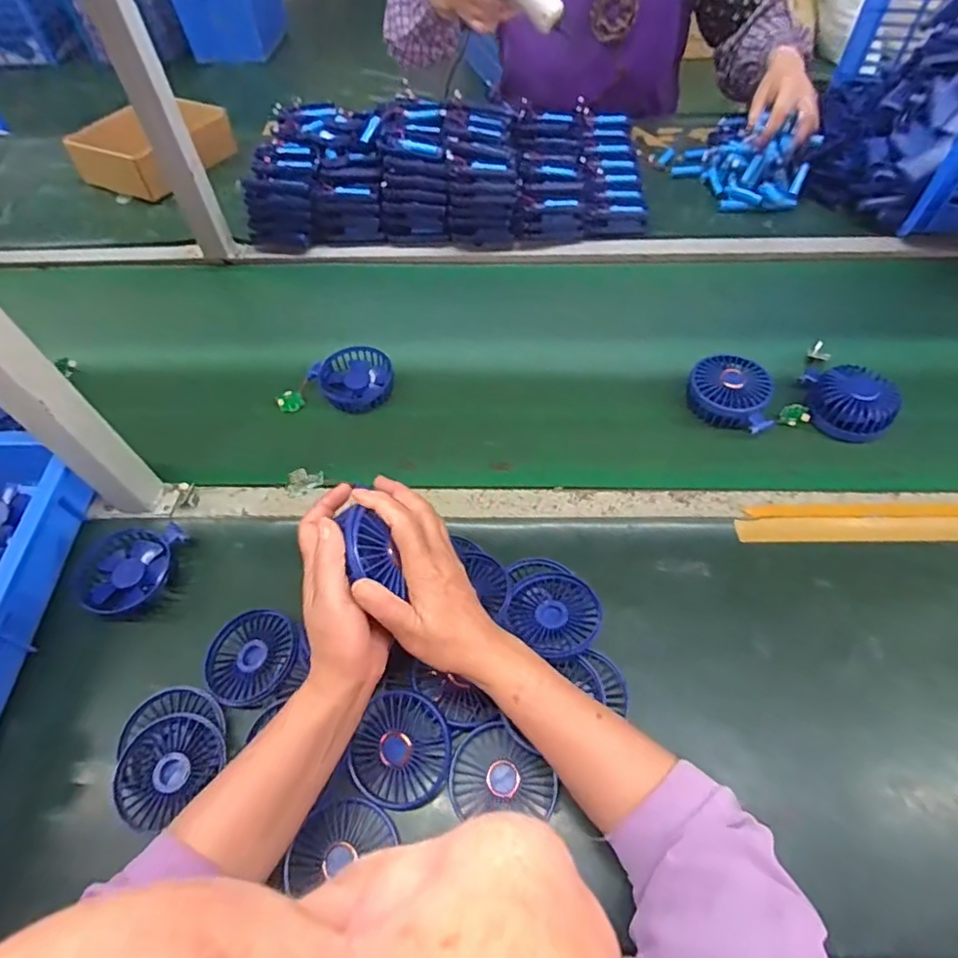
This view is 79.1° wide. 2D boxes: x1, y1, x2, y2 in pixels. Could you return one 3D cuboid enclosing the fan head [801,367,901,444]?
[{"bbox_3d":[0.419,-0.085,0.655,0.081,0.049,0.095,-3,55,1],"label":"fan head"}]

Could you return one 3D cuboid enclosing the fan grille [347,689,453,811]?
[{"bbox_3d":[-0.065,0.226,0.486,0.083,0.020,0.086,-3,68,8],"label":"fan grille"}]

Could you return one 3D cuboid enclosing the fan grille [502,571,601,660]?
[{"bbox_3d":[0.070,0.122,0.537,0.081,0.021,0.080,-1,56,2],"label":"fan grille"}]

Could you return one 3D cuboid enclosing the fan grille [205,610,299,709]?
[{"bbox_3d":[-0.215,0.168,0.550,0.082,0.020,0.085,-1,56,2],"label":"fan grille"}]

